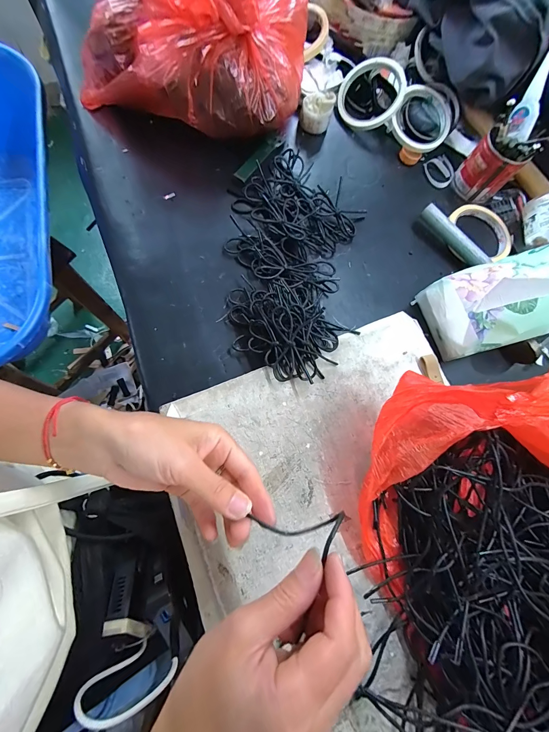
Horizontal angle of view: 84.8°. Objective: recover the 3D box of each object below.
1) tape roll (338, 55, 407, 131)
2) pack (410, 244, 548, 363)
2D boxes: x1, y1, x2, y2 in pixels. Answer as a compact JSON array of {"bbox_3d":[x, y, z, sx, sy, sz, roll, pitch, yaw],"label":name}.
[{"bbox_3d":[0.138,-0.389,0.430,0.091,0.014,0.086,2,95,19],"label":"tape roll"},{"bbox_3d":[0.257,-0.071,0.334,0.133,0.103,0.092,-13,78,-13],"label":"pack"}]

